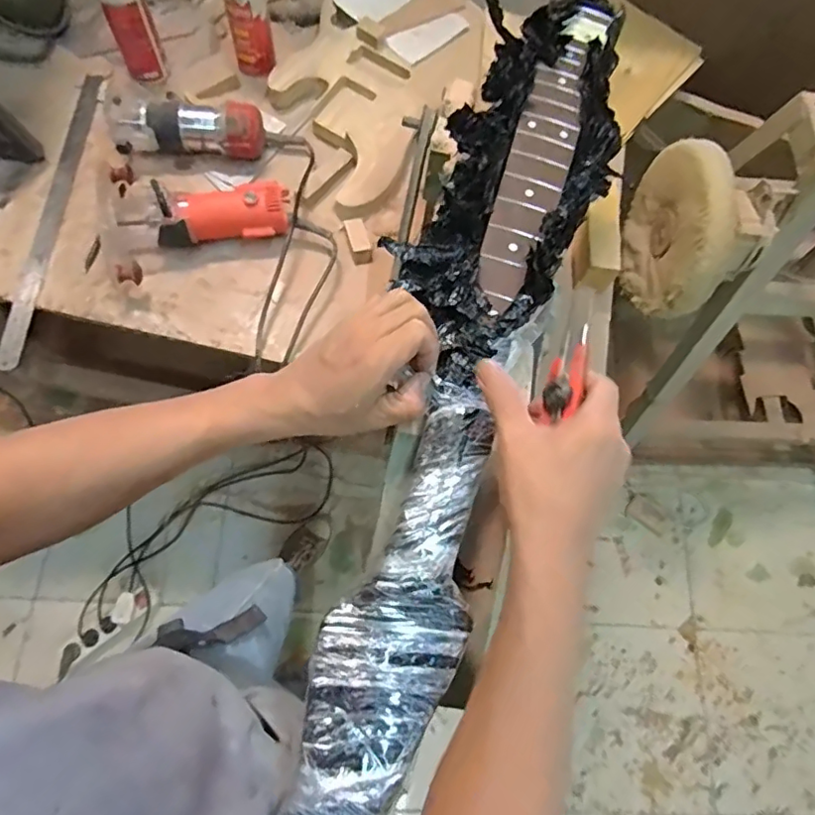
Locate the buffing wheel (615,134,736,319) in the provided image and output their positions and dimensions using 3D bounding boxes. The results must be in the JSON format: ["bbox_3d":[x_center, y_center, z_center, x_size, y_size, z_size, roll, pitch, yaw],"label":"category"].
[{"bbox_3d":[0.431,-0.283,0.895,0.062,0.274,0.259,1,71,-5],"label":"buffing wheel"}]

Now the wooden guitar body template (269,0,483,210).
[{"bbox_3d":[-0.053,-0.554,0.937,0.289,0.036,0.473,27,71,4],"label":"wooden guitar body template"}]

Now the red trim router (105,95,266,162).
[{"bbox_3d":[-0.337,-0.424,0.858,0.218,0.080,0.071,-3,72,-6],"label":"red trim router"}]

